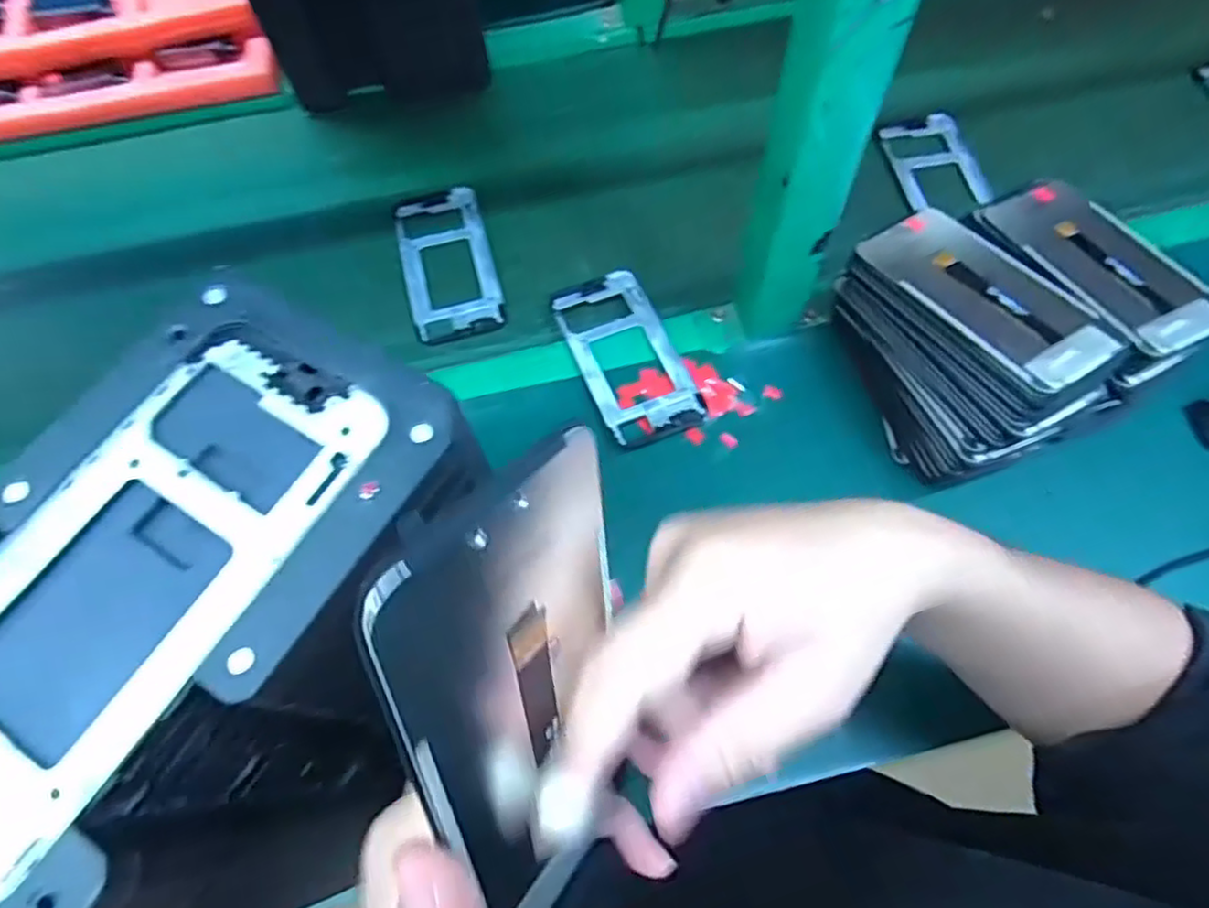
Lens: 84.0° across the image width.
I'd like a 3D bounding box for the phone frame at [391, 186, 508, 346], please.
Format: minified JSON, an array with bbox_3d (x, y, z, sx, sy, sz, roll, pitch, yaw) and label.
[{"bbox_3d":[-0.136,-0.165,0.579,0.076,0.005,0.156,-15,66,-5],"label":"phone frame"}]

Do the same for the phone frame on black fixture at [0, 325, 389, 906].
[{"bbox_3d":[-0.135,0.033,0.191,0.076,0.004,0.155,29,70,13],"label":"phone frame on black fixture"}]

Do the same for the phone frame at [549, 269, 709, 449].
[{"bbox_3d":[0.016,-0.080,0.522,0.075,0.008,0.157,-20,67,-8],"label":"phone frame"}]

